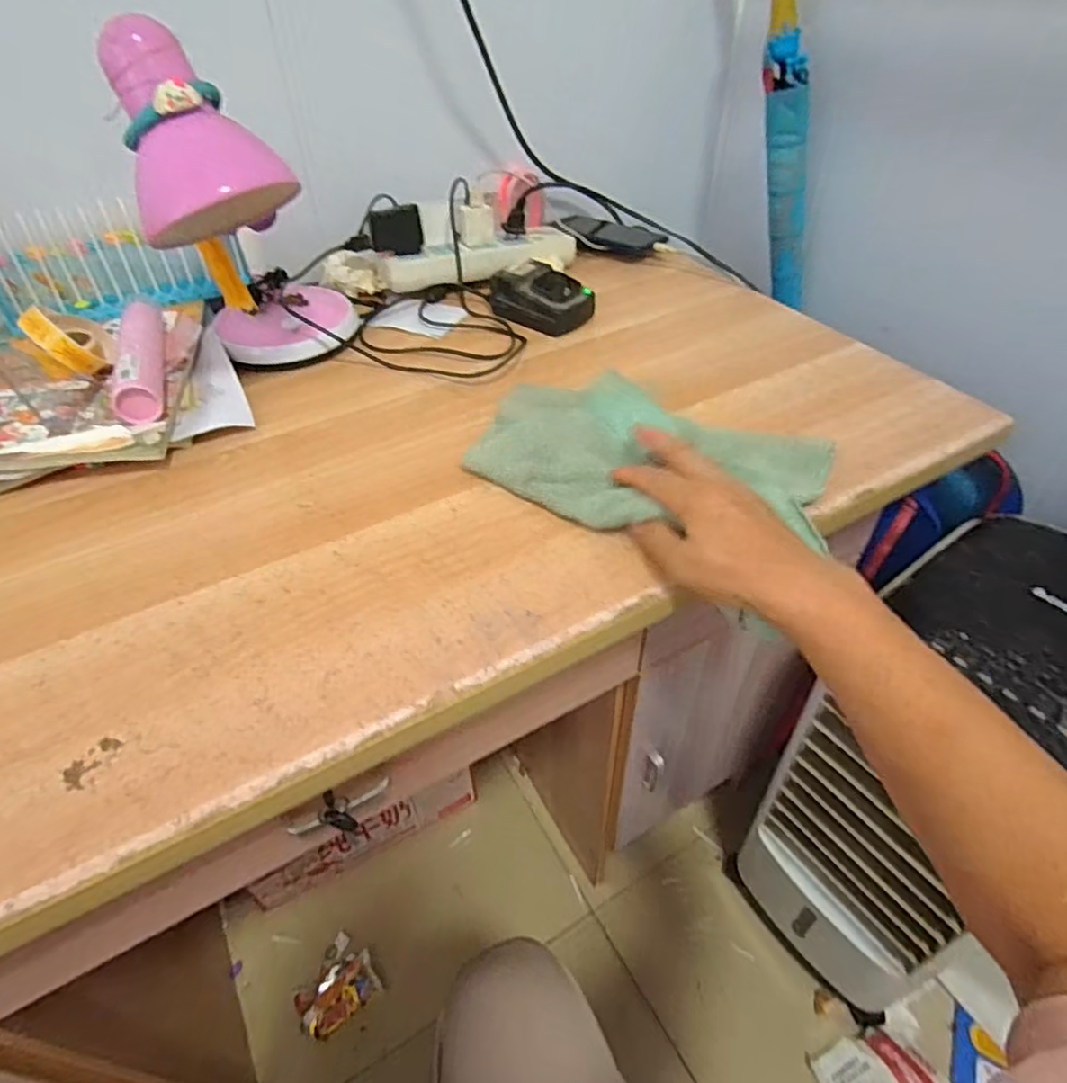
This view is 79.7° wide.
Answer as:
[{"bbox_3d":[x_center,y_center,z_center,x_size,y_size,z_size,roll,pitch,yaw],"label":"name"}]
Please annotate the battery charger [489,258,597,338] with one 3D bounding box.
[{"bbox_3d":[0.008,-0.258,0.675,0.106,0.040,0.068,34,55,31],"label":"battery charger"}]

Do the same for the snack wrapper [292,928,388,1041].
[{"bbox_3d":[-0.263,0.588,0.847,0.099,0.022,0.081,-32,52,-27],"label":"snack wrapper"}]

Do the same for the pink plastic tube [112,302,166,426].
[{"bbox_3d":[-0.340,-0.164,0.552,0.032,0.031,0.176,-17,47,-15],"label":"pink plastic tube"}]

